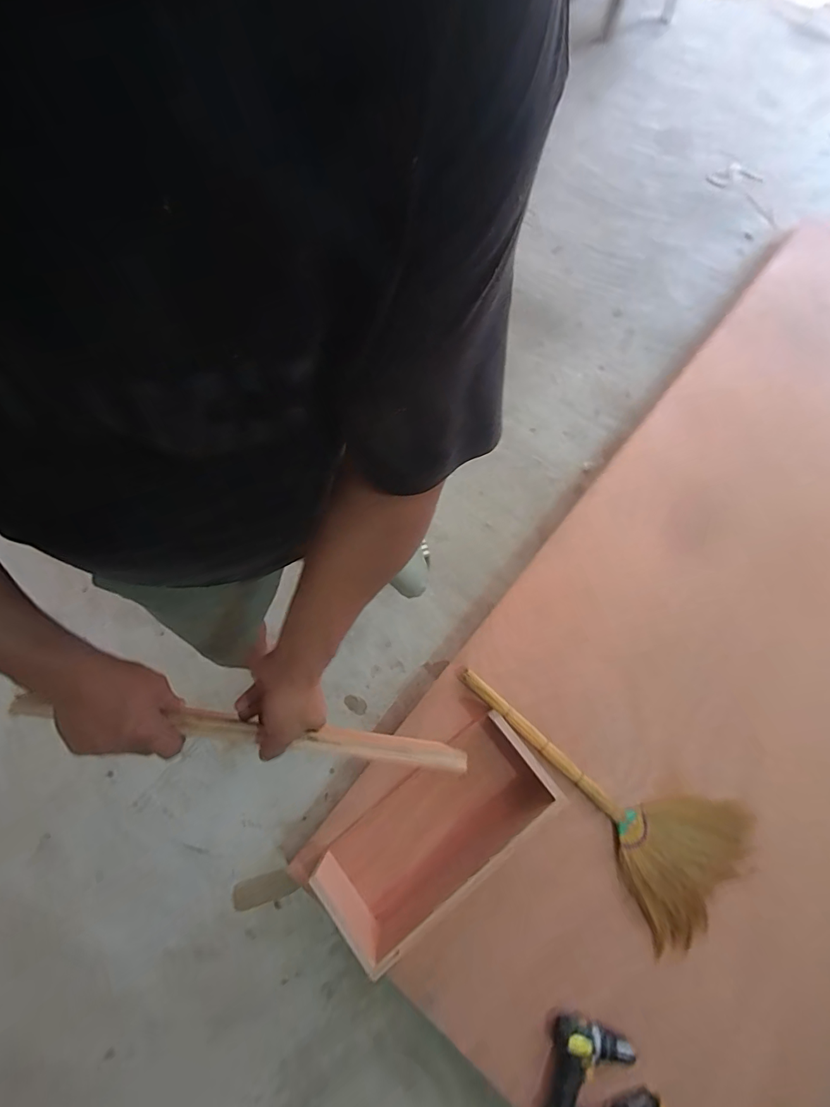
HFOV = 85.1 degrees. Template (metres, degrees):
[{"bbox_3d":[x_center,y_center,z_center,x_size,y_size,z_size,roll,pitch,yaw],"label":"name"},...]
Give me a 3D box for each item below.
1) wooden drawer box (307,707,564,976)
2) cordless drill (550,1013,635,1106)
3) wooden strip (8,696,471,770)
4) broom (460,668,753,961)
[{"bbox_3d":[0.053,0.609,0.999,0.508,0.182,0.218,-38,80,-7],"label":"wooden drawer box"},{"bbox_3d":[0.350,1.084,0.903,0.159,0.064,0.218,15,78,4],"label":"cordless drill"},{"bbox_3d":[-0.164,0.194,0.488,0.465,0.022,0.024,12,77,-13],"label":"wooden strip"},{"bbox_3d":[0.443,0.513,1.083,0.346,0.078,0.728,-42,80,-8],"label":"broom"}]

